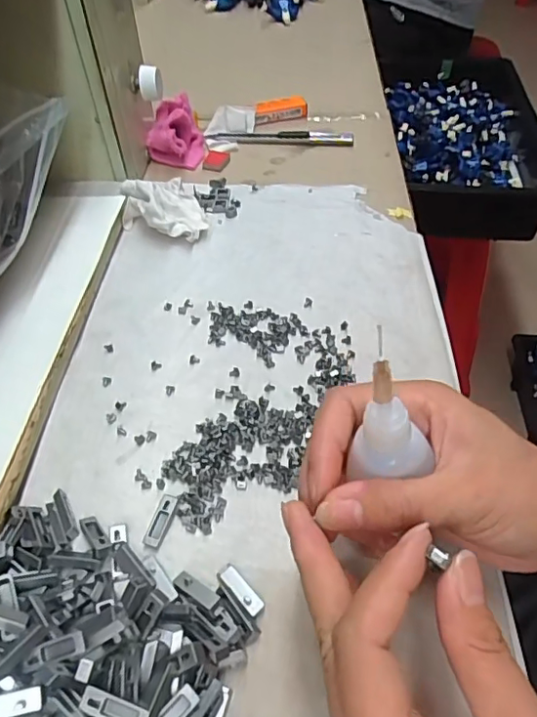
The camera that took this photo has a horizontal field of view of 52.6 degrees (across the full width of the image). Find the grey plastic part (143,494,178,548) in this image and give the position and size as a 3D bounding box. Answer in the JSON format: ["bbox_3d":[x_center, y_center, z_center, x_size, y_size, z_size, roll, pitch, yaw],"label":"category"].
[{"bbox_3d":[-0.051,0.076,0.255,0.009,0.006,0.024,13,50,13],"label":"grey plastic part"}]

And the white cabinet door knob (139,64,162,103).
[{"bbox_3d":[-0.093,-0.218,0.429,0.018,0.022,0.018,-10,49,-7],"label":"white cabinet door knob"}]

